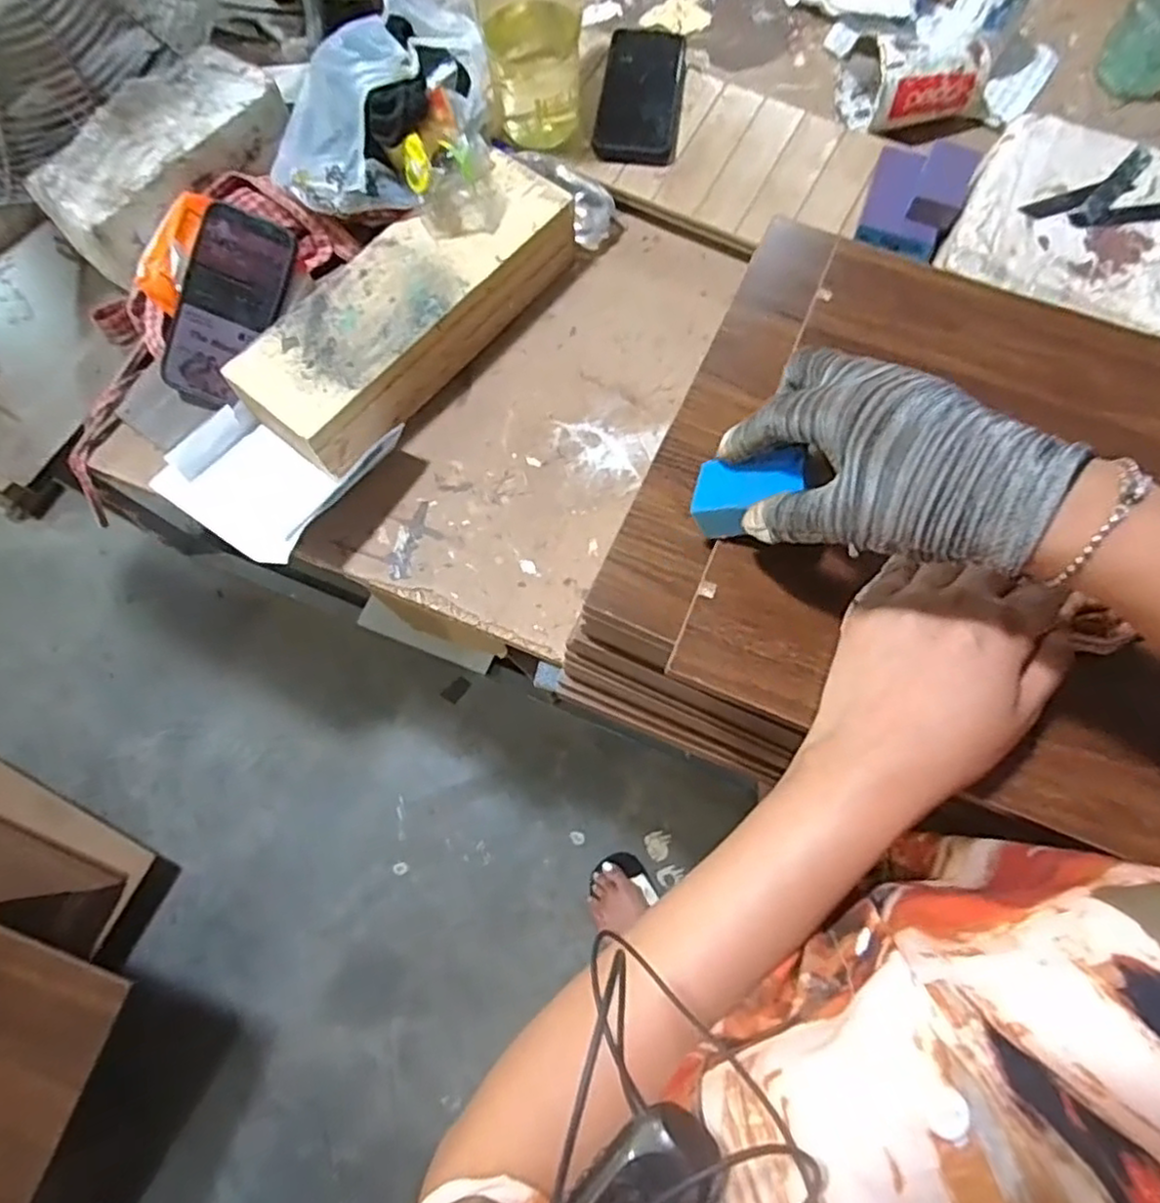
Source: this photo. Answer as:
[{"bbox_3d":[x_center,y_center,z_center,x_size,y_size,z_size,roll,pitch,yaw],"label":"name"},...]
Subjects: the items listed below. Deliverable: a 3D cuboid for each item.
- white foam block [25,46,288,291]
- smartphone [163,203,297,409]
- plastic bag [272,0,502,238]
[{"bbox_3d":[-0.381,-0.410,0.631,0.128,0.052,0.231,31,78,9],"label":"white foam block"},{"bbox_3d":[-0.312,-0.257,0.607,0.079,0.008,0.165,22,99,-6],"label":"smartphone"},{"bbox_3d":[-0.187,-0.453,0.618,0.205,0.095,0.238,-6,75,0],"label":"plastic bag"}]

